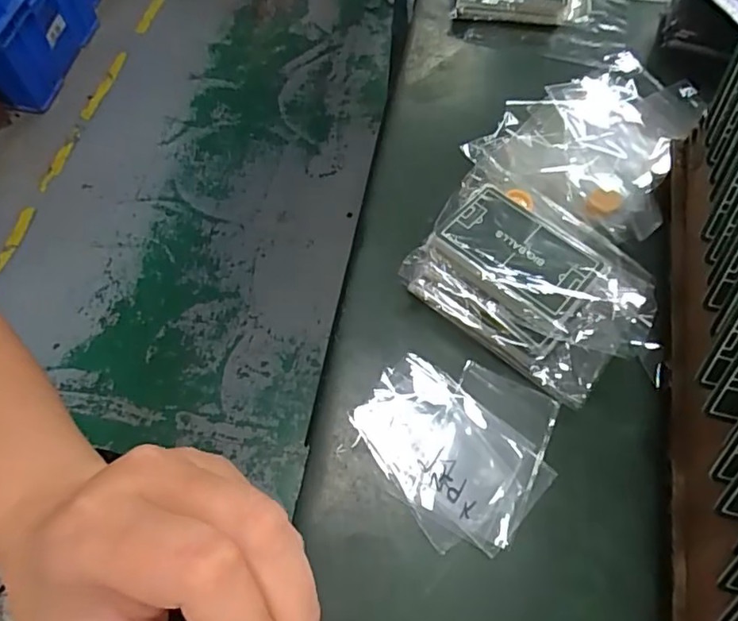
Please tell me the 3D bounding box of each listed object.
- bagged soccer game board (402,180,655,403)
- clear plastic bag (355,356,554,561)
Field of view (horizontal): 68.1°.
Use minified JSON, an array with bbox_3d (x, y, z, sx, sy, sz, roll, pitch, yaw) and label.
[{"bbox_3d":[0.095,-0.013,0.322,0.129,0.042,0.086,34,67,16],"label":"bagged soccer game board"},{"bbox_3d":[0.049,0.070,0.299,0.102,0.009,0.094,35,67,17],"label":"clear plastic bag"}]

